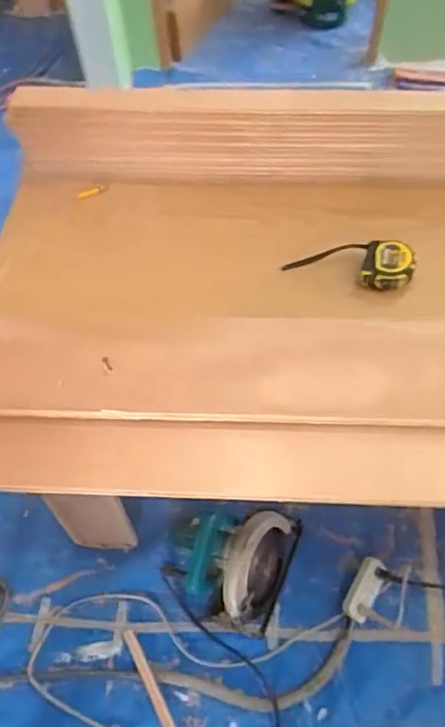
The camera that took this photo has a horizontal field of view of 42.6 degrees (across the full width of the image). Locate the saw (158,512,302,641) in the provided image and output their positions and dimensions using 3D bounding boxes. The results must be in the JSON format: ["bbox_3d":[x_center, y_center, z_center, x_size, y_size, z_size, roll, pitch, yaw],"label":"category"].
[{"bbox_3d":[0.014,0.371,1.119,0.232,0.169,0.226,17,58,15],"label":"saw"}]

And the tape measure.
[{"bbox_3d":[0.185,-0.142,0.813,0.179,0.051,0.072,11,55,24],"label":"tape measure"}]

